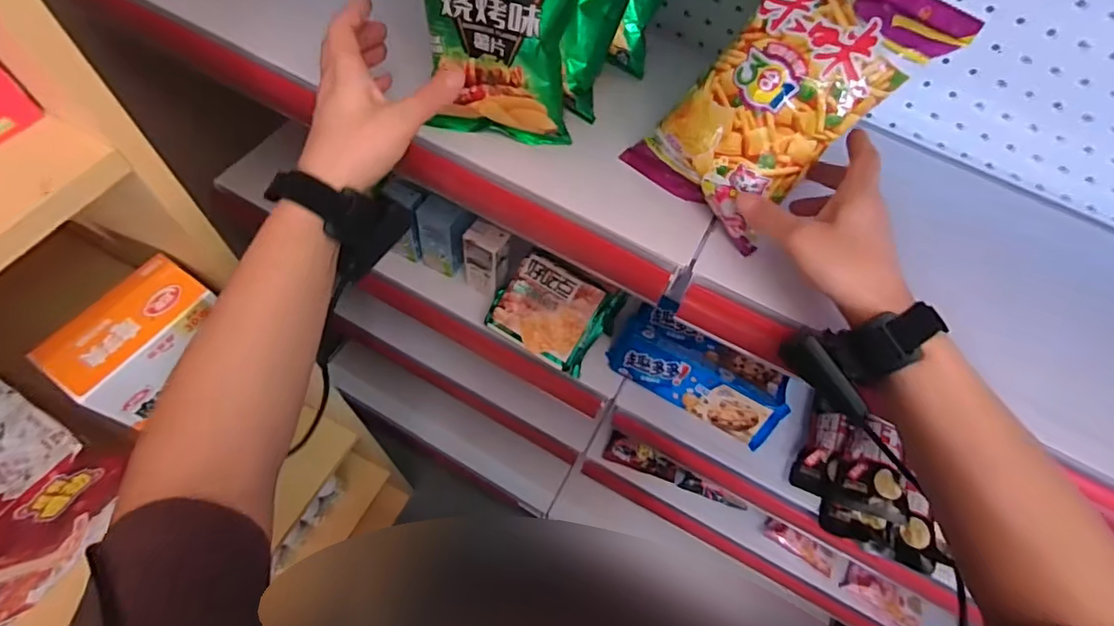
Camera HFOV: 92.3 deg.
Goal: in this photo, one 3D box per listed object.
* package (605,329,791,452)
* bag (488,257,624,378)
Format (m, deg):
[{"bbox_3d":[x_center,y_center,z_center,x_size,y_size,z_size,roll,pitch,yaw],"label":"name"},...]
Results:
[{"bbox_3d":[0.176,0.095,0.695,0.224,0.066,0.046,28,66,10],"label":"package"},{"bbox_3d":[-0.003,-0.003,0.731,0.153,0.071,0.131,32,91,6],"label":"bag"}]

